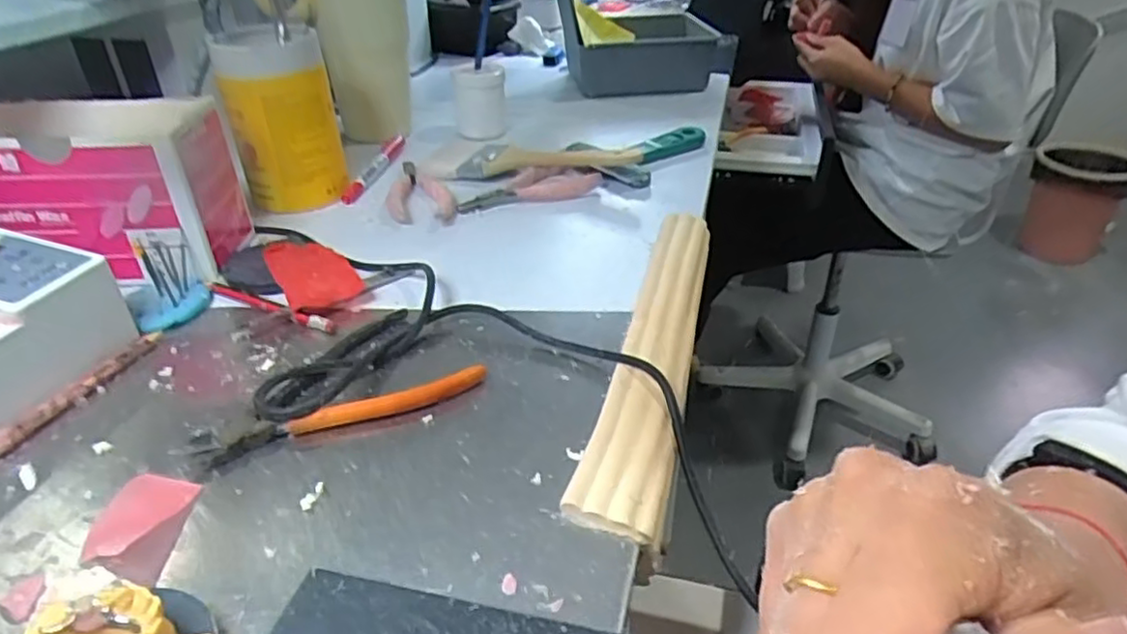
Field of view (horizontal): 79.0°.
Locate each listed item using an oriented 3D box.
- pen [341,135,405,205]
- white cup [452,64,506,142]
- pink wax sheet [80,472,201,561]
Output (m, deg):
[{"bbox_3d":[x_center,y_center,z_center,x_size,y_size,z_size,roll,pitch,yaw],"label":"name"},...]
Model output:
[{"bbox_3d":[-0.175,-0.140,0.637,0.022,0.018,0.136,3,34,4],"label":"pen"},{"bbox_3d":[-0.087,-0.227,0.722,0.058,0.073,0.052,-6,34,-8],"label":"white cup"},{"bbox_3d":[-0.187,0.087,0.301,0.030,0.005,0.045,6,34,8],"label":"pink wax sheet"}]

